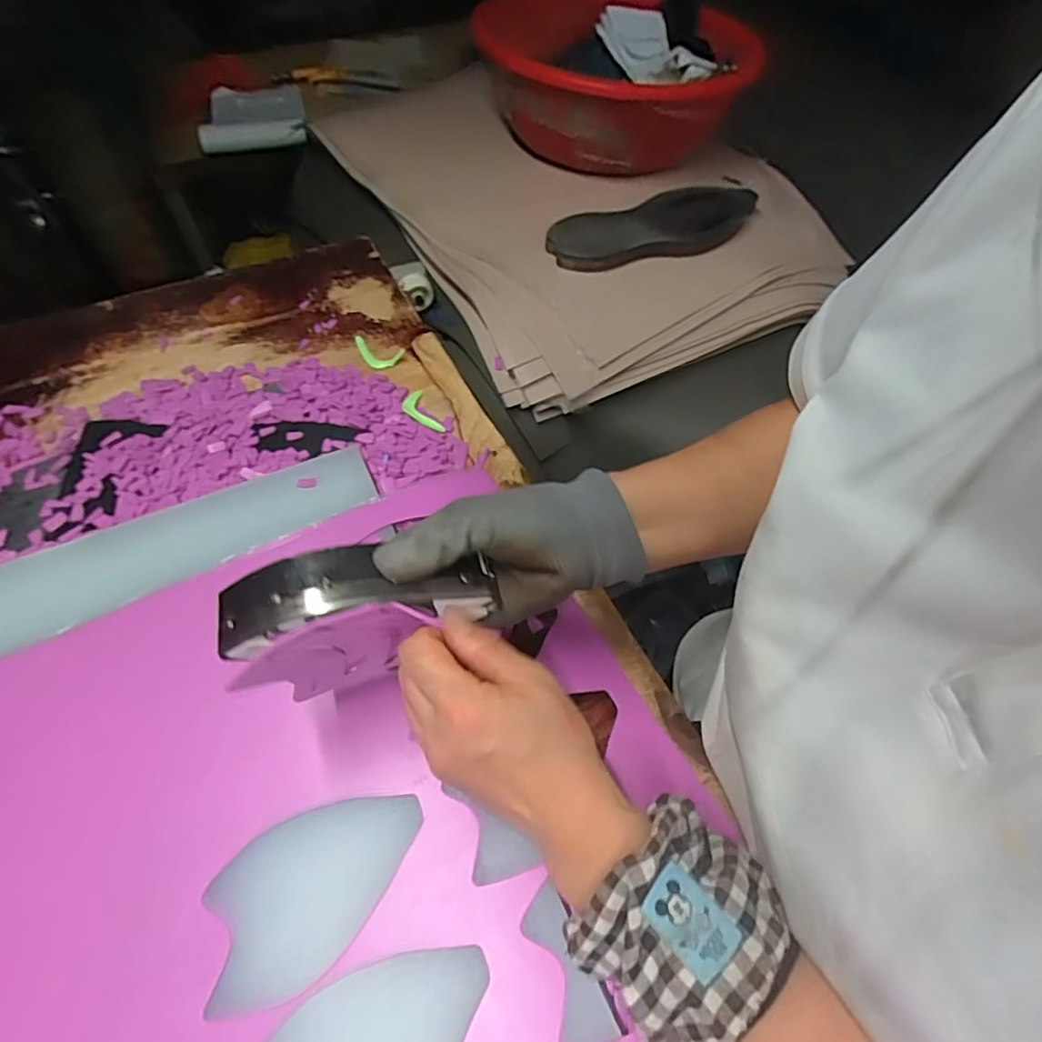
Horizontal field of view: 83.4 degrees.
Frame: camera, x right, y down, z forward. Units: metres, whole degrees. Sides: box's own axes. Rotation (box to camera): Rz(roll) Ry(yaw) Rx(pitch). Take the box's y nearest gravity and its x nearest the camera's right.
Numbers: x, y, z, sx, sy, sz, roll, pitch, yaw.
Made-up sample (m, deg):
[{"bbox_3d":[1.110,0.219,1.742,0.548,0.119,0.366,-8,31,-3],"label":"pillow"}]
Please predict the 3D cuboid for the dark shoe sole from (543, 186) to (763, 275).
[{"bbox_3d":[0.181,-0.385,0.766,0.299,0.013,0.107,-23,74,-12],"label":"dark shoe sole"}]

